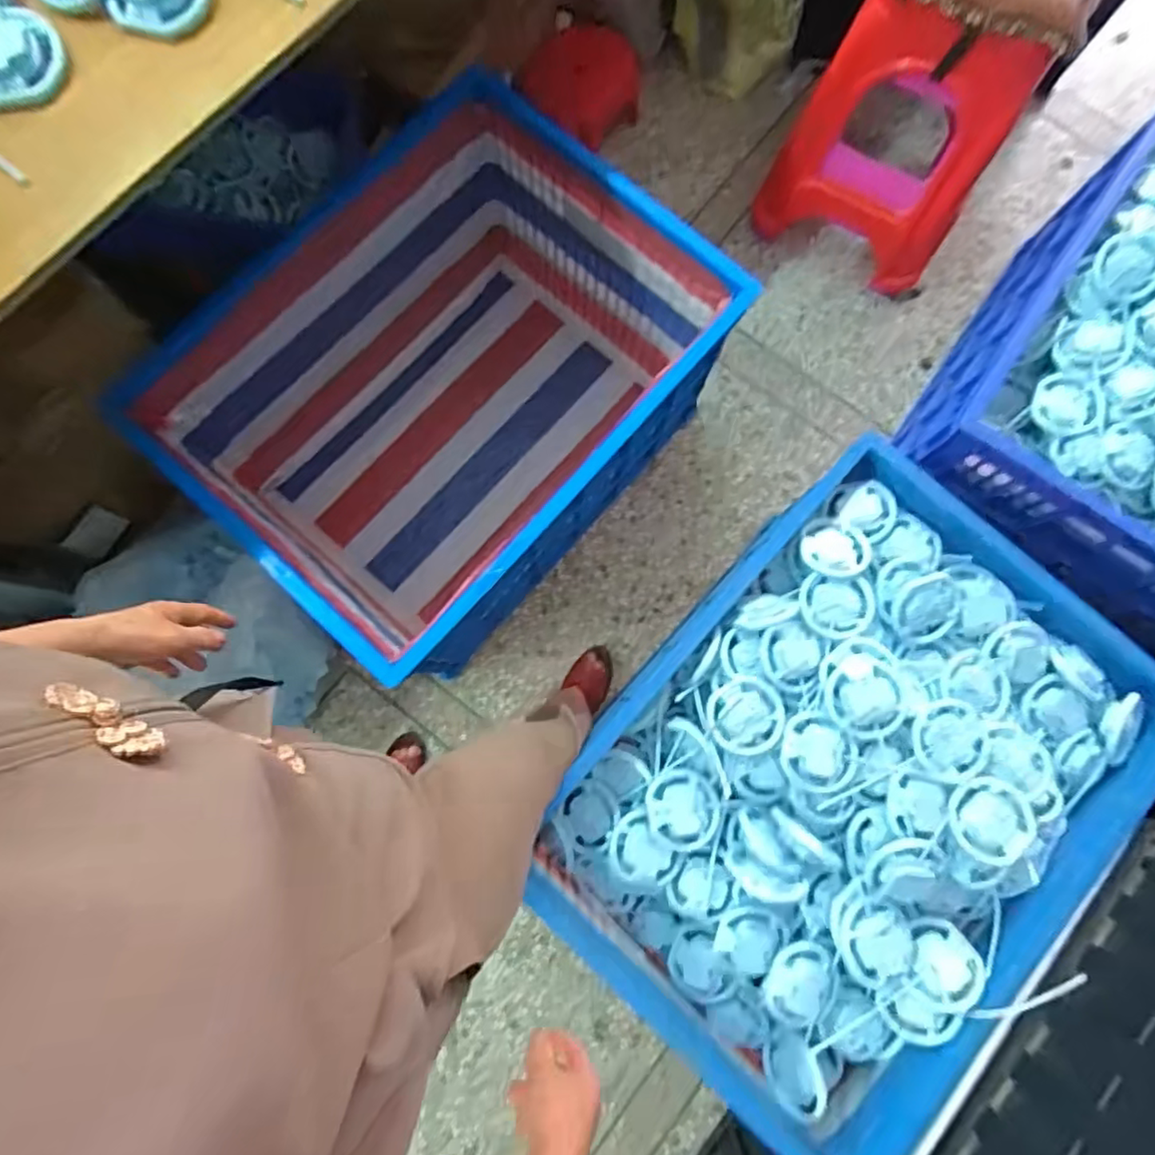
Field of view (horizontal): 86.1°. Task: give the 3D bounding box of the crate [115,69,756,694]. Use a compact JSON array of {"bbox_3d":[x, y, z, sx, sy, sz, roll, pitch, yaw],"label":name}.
[{"bbox_3d":[-0.242,-0.338,1.122,0.690,0.418,0.804,40,81,7],"label":"crate"}]

